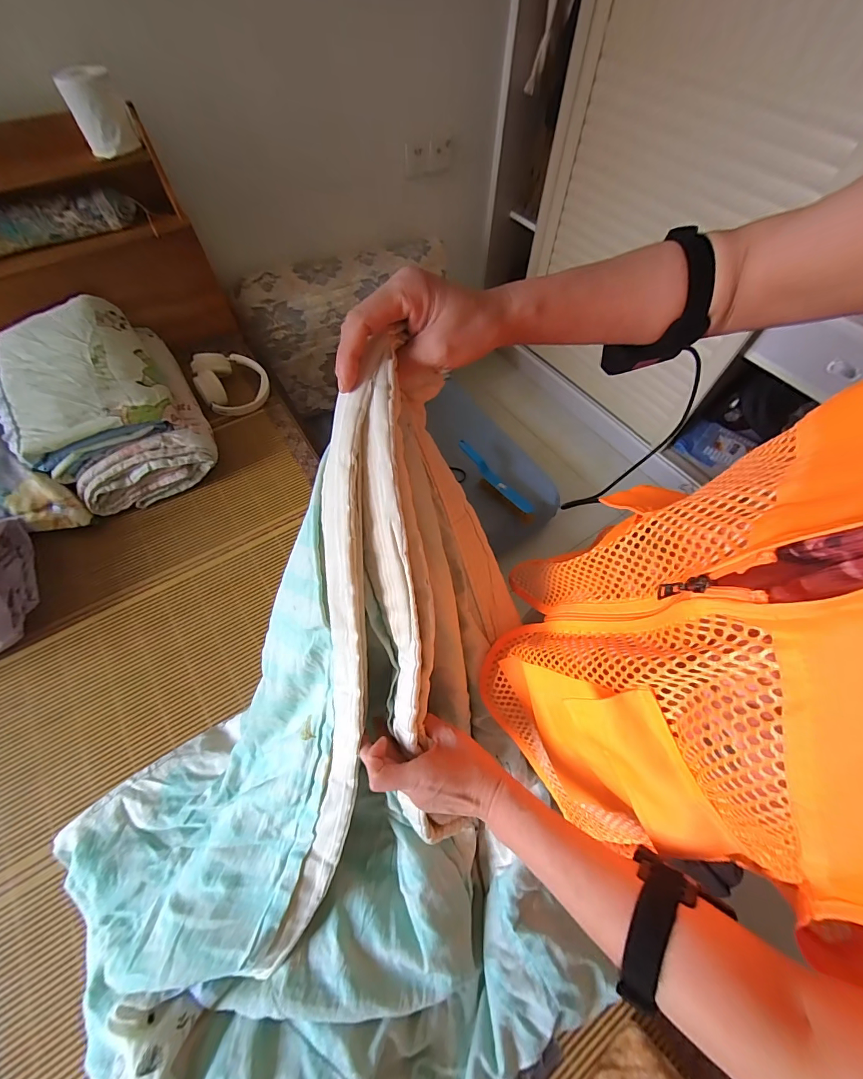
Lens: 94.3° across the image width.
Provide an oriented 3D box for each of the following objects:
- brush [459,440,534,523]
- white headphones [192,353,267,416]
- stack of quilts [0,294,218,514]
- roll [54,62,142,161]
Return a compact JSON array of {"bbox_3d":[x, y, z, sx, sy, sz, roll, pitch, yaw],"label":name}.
[{"bbox_3d":[0.198,-0.185,1.278,0.052,0.069,0.338,-38,81,-19],"label":"brush"},{"bbox_3d":[-0.487,-0.386,0.978,0.155,0.072,0.160,0,60,-1],"label":"white headphones"},{"bbox_3d":[-0.691,-0.290,0.859,0.309,0.200,0.435,-29,64,-16],"label":"stack of quilts"},{"bbox_3d":[-0.646,-0.836,0.783,0.096,0.103,0.084,-22,63,-13],"label":"roll"}]

